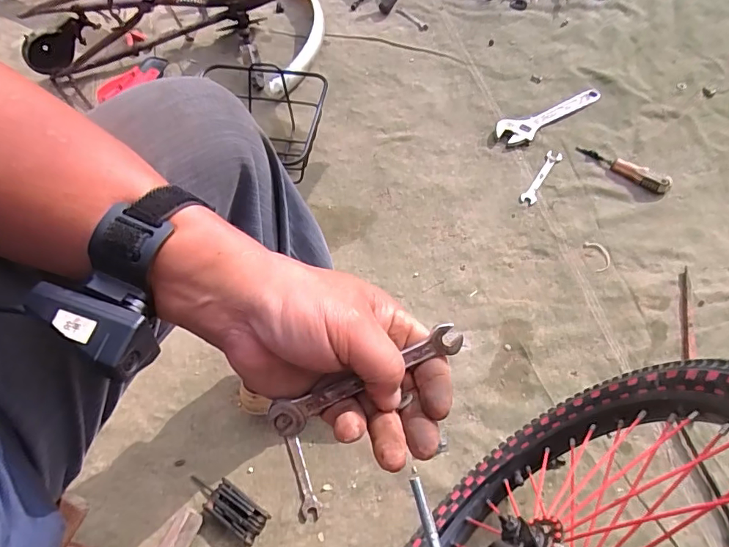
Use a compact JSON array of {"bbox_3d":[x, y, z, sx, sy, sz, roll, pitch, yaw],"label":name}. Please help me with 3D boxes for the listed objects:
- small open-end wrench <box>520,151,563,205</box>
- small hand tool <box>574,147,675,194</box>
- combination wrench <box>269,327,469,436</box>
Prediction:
[{"bbox_3d":[0.347,-0.189,0.910,0.029,0.007,0.139,29,68,17],"label":"small open-end wrench"},{"bbox_3d":[0.500,-0.207,0.899,0.179,0.024,0.031,36,70,19],"label":"small hand tool"},{"bbox_3d":[0.000,0.061,0.269,0.119,0.005,0.023,-28,104,0],"label":"combination wrench"}]

